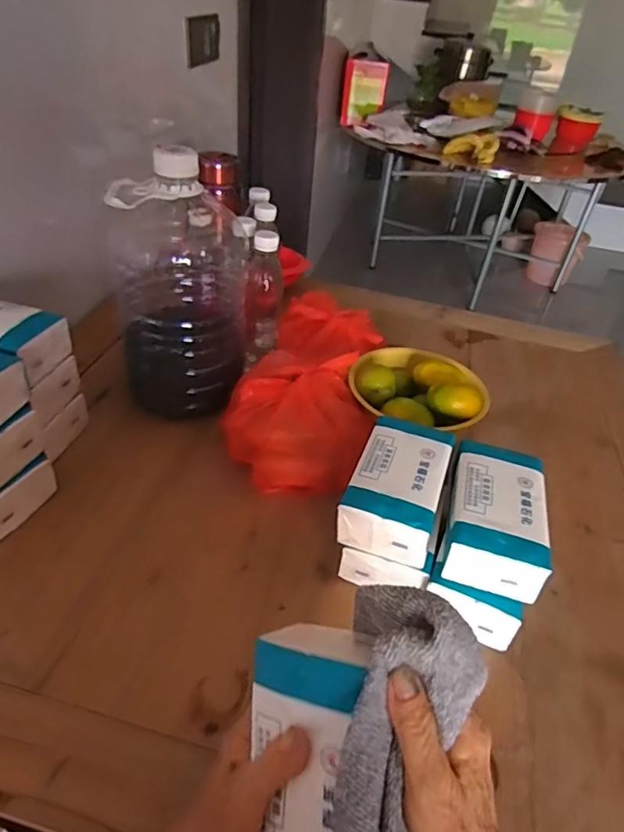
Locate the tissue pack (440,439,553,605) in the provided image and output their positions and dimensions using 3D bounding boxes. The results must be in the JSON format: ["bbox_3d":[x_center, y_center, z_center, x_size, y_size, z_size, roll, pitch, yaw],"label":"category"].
[{"bbox_3d":[0.189,0.095,0.549,0.090,0.047,0.165,15,41,10],"label":"tissue pack"}]

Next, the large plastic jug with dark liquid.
[{"bbox_3d":[-0.172,-0.175,0.721,0.164,0.320,0.171,-5,41,-11],"label":"large plastic jug with dark liquid"}]

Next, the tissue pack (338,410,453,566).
[{"bbox_3d":[0.092,0.071,0.569,0.089,0.048,0.157,17,41,12],"label":"tissue pack"}]

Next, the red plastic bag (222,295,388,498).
[{"bbox_3d":[0.006,-0.061,0.772,0.169,0.103,0.392,9,40,6],"label":"red plastic bag"}]

